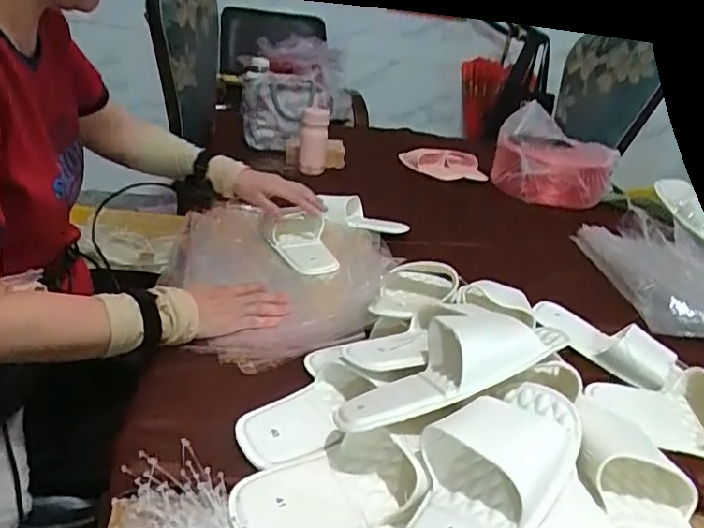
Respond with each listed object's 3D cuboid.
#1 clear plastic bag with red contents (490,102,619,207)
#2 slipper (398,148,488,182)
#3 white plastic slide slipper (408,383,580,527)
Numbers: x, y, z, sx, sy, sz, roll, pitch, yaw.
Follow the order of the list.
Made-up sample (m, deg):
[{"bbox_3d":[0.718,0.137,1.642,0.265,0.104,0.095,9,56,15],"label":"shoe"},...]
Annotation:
[{"bbox_3d":[0.556,-0.299,1.547,0.321,0.194,0.307,17,26,18],"label":"clear plastic bag with red contents"},{"bbox_3d":[0.269,-0.303,1.708,0.244,0.092,0.068,1,25,-13],"label":"slipper"},{"bbox_3d":[0.097,0.173,0.430,0.113,0.054,0.237,19,49,34],"label":"white plastic slide slipper"}]

